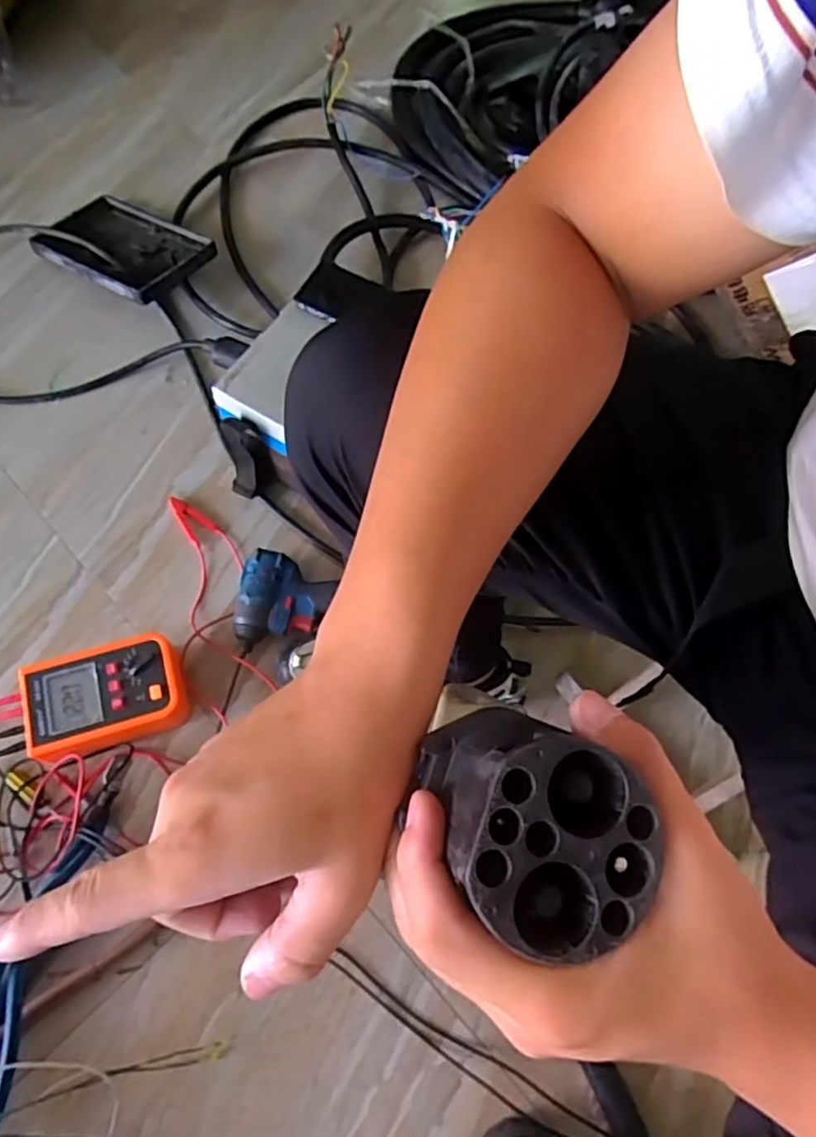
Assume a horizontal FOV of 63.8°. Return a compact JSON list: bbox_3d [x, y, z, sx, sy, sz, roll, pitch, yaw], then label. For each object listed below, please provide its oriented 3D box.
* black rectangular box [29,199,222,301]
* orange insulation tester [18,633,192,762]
[{"bbox_3d":[-0.427,-0.485,0.987,0.251,0.031,0.168,32,61,18],"label":"black rectangular box"},{"bbox_3d":[-0.334,0.145,0.735,0.164,0.068,0.104,-16,66,-10],"label":"orange insulation tester"}]

